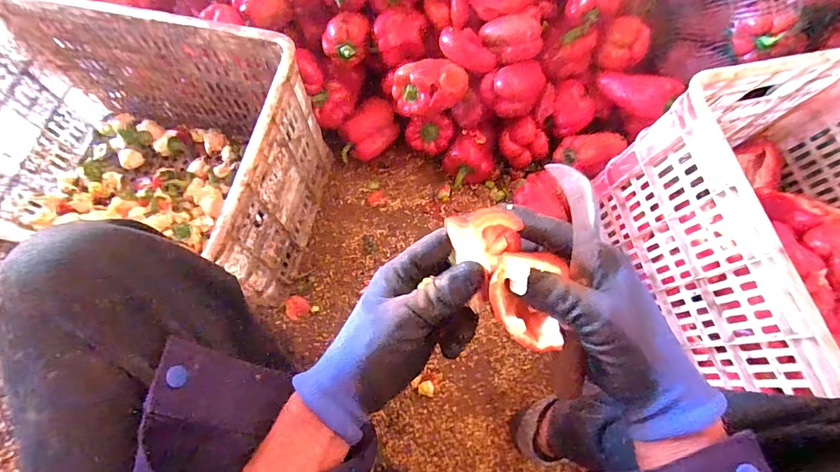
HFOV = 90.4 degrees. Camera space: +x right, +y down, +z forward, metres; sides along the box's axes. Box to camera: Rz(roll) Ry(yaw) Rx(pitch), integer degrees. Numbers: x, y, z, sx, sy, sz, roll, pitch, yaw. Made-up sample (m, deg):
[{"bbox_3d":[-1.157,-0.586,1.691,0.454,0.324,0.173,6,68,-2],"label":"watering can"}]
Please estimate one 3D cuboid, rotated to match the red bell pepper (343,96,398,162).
[{"bbox_3d":[-0.098,-0.203,0.829,0.125,0.084,0.074,-40,74,-14],"label":"red bell pepper"}]

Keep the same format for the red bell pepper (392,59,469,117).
[{"bbox_3d":[0.017,-0.255,0.704,0.120,0.066,0.090,8,70,1],"label":"red bell pepper"}]

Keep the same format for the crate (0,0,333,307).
[{"bbox_3d":[-0.449,-0.118,0.678,0.514,0.299,0.352,10,70,4],"label":"crate"}]

